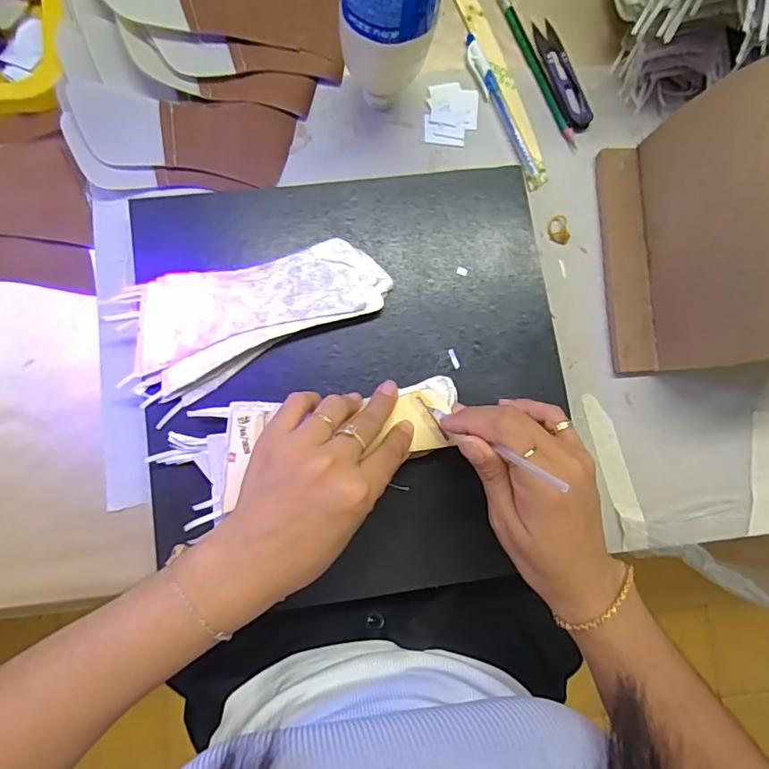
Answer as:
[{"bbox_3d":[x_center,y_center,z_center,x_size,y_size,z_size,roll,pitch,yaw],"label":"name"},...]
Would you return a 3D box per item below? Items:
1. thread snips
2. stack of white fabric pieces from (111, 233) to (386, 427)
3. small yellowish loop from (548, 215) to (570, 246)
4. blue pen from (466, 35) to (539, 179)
[{"bbox_3d":[0.149,-0.262,0.421,0.026,0.008,0.101,-19,86,-5],"label":"thread snips"},{"bbox_3d":[-0.098,-0.058,0.359,0.189,0.019,0.089,-29,87,-6],"label":"stack of white fabric pieces"},{"bbox_3d":[0.144,-0.126,0.411,0.018,0.006,0.022,8,84,-3],"label":"small yellowish loop"},{"bbox_3d":[0.095,-0.229,0.413,0.014,0.006,0.127,-25,87,-6],"label":"blue pen"}]

